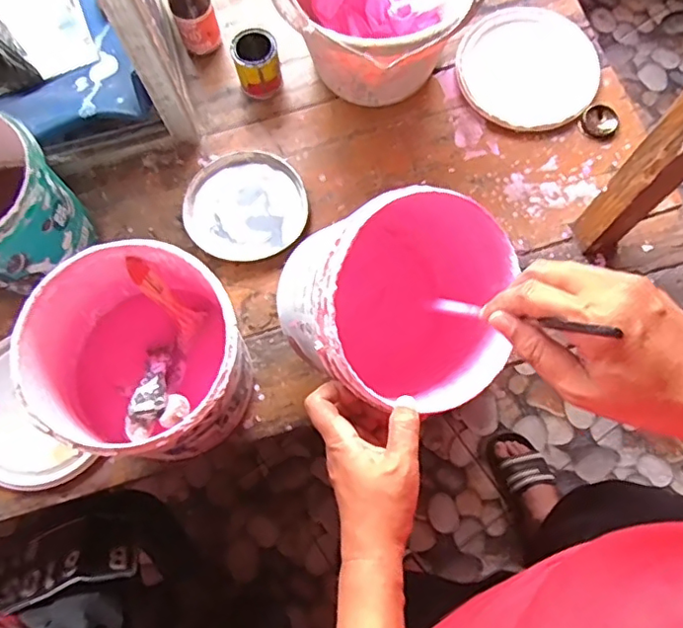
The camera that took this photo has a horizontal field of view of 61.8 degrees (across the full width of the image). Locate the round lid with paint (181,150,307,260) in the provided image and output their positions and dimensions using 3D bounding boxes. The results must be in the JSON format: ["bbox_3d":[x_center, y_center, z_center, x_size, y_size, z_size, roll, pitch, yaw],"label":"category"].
[{"bbox_3d":[-0.120,-0.136,0.713,0.146,0.016,0.149,0,75,2],"label":"round lid with paint"}]

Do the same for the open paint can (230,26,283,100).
[{"bbox_3d":[-0.107,-0.321,0.736,0.056,0.061,0.064,-11,75,-1],"label":"open paint can"}]

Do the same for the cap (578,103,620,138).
[{"bbox_3d":[0.327,-0.246,0.722,0.045,0.010,0.052,34,78,10],"label":"cap"}]

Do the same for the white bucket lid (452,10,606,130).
[{"bbox_3d":[0.243,-0.324,0.749,0.173,0.009,0.178,0,75,2],"label":"white bucket lid"}]

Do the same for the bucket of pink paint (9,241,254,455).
[{"bbox_3d":[-0.181,0.046,0.561,0.179,0.190,0.174,0,75,2],"label":"bucket of pink paint"}]

